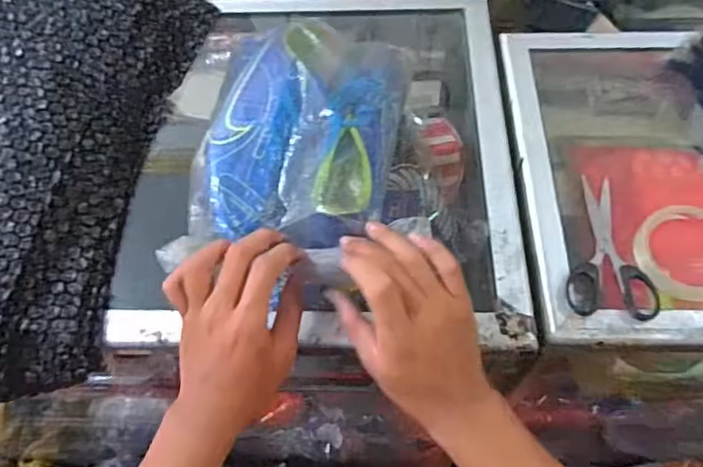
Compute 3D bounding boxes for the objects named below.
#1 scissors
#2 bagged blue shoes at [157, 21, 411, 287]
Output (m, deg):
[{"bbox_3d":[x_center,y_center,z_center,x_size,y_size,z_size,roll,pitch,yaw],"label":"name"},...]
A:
[{"bbox_3d":[0.241,0.013,0.531,0.075,0.014,0.142,9,61,7],"label":"scissors"},{"bbox_3d":[-0.047,-0.087,0.507,0.166,0.056,0.257,9,61,7],"label":"bagged blue shoes"}]

